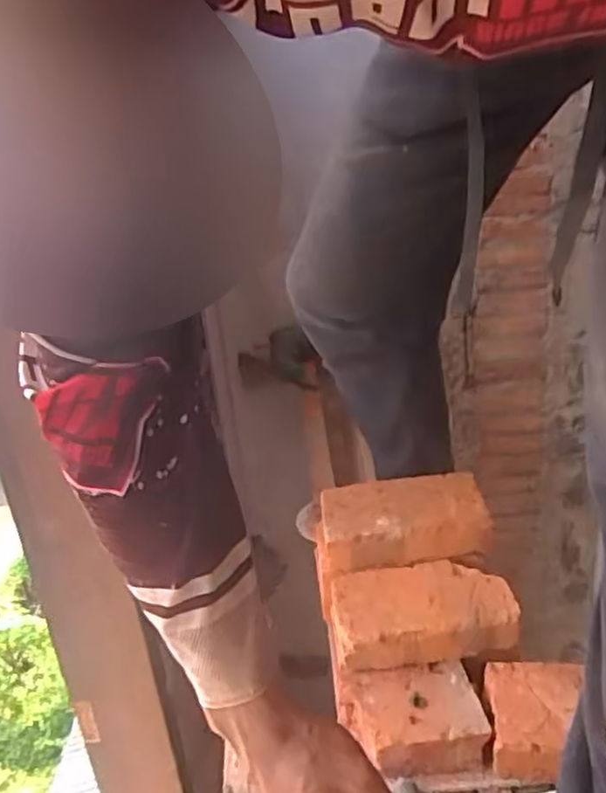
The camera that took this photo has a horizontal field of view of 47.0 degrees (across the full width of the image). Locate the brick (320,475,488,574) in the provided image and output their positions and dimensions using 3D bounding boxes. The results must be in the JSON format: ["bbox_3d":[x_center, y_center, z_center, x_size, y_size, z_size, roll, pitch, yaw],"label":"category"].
[{"bbox_3d":[0.122,0.156,0.861,0.201,0.057,0.118,-6,23,0],"label":"brick"}]

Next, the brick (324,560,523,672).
[{"bbox_3d":[0.132,0.247,0.787,0.199,0.057,0.111,-5,23,2],"label":"brick"}]

